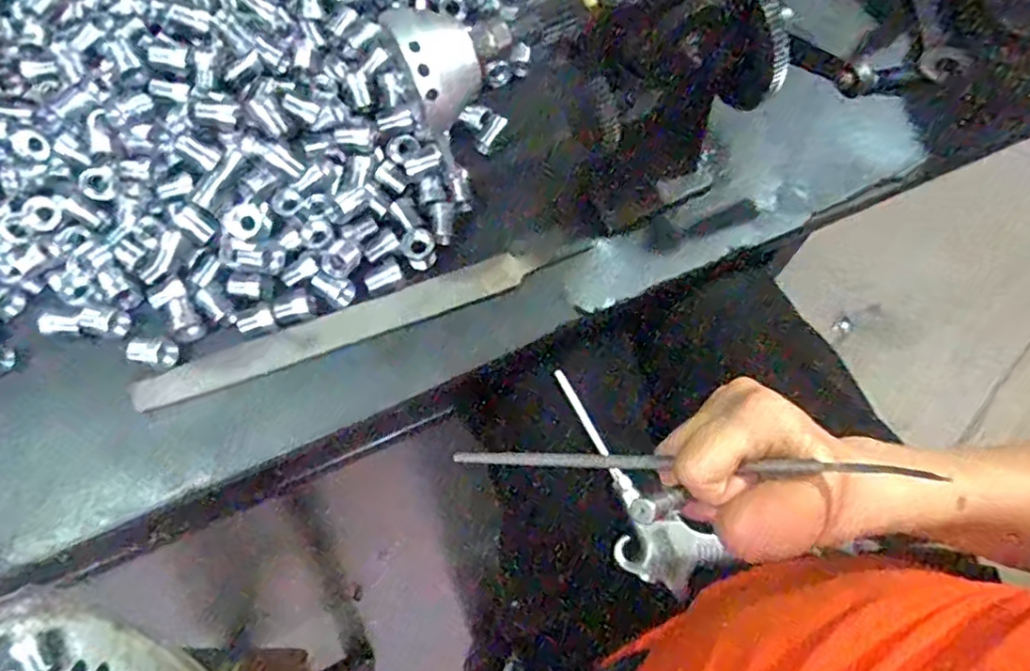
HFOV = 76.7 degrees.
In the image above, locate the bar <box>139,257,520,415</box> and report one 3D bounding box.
[{"bbox_3d":[-0.115,-0.004,0.409,0.248,0.009,0.023,-18,71,-6],"label":"bar"}]

